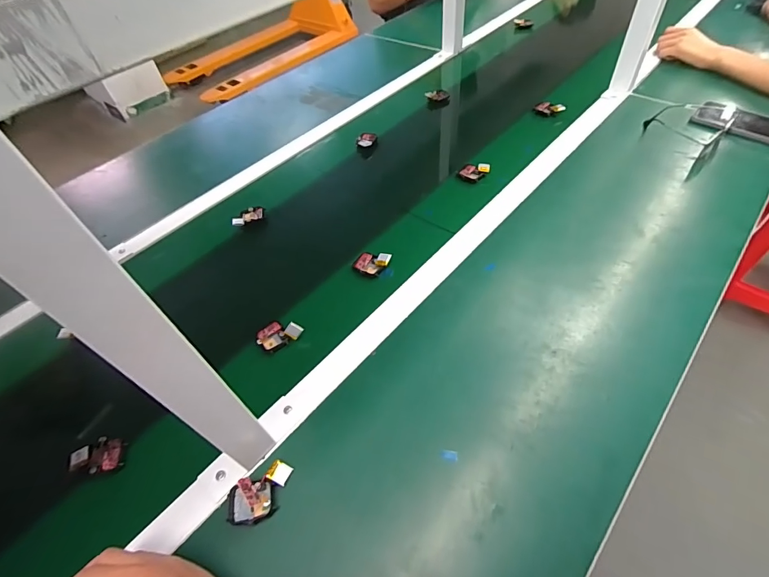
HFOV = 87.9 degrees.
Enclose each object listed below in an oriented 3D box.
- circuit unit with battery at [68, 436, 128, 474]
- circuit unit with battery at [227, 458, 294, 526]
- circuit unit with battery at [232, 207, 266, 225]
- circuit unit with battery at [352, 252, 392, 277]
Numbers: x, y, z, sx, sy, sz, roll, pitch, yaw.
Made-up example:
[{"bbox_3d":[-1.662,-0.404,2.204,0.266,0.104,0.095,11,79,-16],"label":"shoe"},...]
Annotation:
[{"bbox_3d":[-0.329,0.193,0.460,0.054,0.022,0.035,-6,51,1],"label":"circuit unit with battery"},{"bbox_3d":[-0.127,0.210,0.407,0.069,0.019,0.042,-27,53,-15],"label":"circuit unit with battery"},{"bbox_3d":[-0.245,-0.129,0.714,0.018,0.017,0.065,31,48,27],"label":"circuit unit with battery"},{"bbox_3d":[-0.020,-0.040,0.605,0.050,0.012,0.041,17,55,19],"label":"circuit unit with battery"}]

